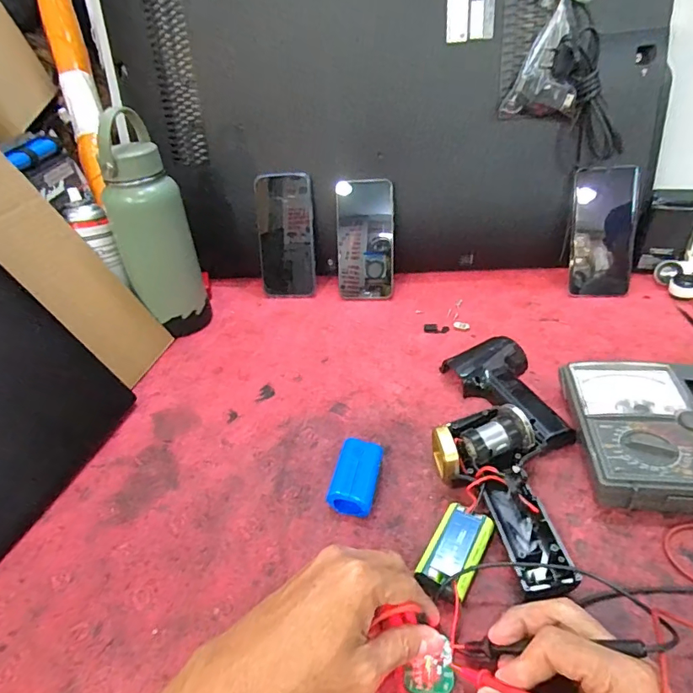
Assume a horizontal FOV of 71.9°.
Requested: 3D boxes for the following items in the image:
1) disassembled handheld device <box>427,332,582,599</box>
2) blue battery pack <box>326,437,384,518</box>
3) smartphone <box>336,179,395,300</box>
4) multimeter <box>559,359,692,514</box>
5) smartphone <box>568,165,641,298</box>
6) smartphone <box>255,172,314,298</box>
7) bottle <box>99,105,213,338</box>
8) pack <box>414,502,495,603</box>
[{"bbox_3d":[0.139,0.075,0.427,0.117,0.044,0.275,3,37,14],"label":"disassembled handheld device"},{"bbox_3d":[0.010,0.108,0.405,0.036,0.024,0.072,3,37,13],"label":"blue battery pack"},{"bbox_3d":[0.027,-0.145,0.658,0.077,0.158,0.008,-1,17,1],"label":"smartphone"},{"bbox_3d":[0.264,0.072,0.414,0.124,0.037,0.152,1,37,11],"label":"multimeter"},{"bbox_3d":[0.328,-0.144,0.609,0.073,0.159,0.015,1,11,12],"label":"smartphone"},{"bbox_3d":[-0.086,-0.156,0.681,0.076,0.169,0.008,-2,18,-5],"label":"smartphone"},{"bbox_3d":[-0.238,-0.139,0.589,0.085,0.263,0.086,-20,38,-17],"label":"bottle"},{"bbox_3d":[0.079,0.152,0.350,0.036,0.022,0.070,16,42,29],"label":"pack"}]

